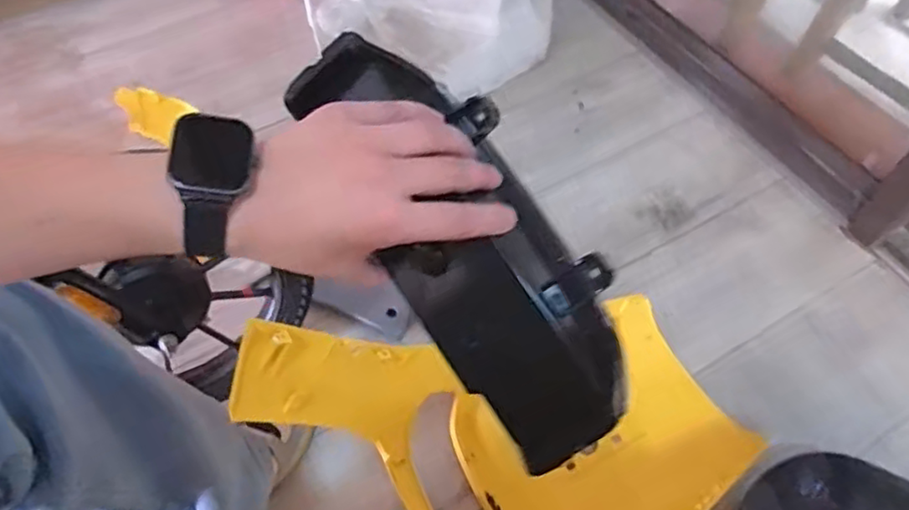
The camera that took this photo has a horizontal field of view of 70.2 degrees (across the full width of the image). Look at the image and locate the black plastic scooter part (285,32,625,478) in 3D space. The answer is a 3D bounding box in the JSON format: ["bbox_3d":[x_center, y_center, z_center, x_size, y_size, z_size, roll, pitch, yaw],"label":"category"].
[{"bbox_3d":[0.014,-0.013,0.398,0.108,0.057,0.272,-28,78,-14],"label":"black plastic scooter part"}]

